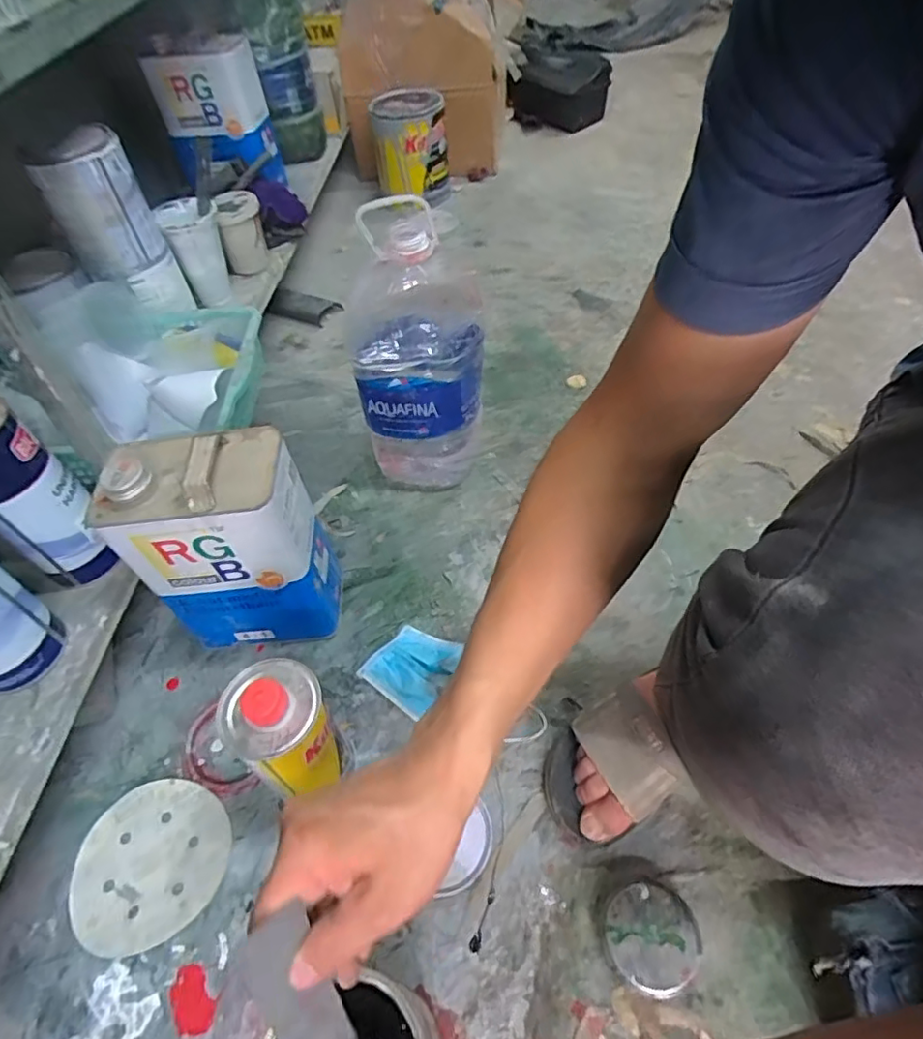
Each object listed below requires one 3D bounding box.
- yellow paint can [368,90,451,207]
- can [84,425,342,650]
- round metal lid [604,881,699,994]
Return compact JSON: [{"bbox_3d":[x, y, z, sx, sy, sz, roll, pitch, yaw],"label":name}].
[{"bbox_3d":[-0.108,-0.815,1.328,0.156,0.192,0.154,-2,52,3],"label":"yellow paint can"},{"bbox_3d":[-0.241,0.027,0.641,0.170,0.260,0.111,-6,51,1],"label":"can"},{"bbox_3d":[0.157,0.346,0.497,0.073,0.025,0.071,-3,51,3],"label":"round metal lid"}]

